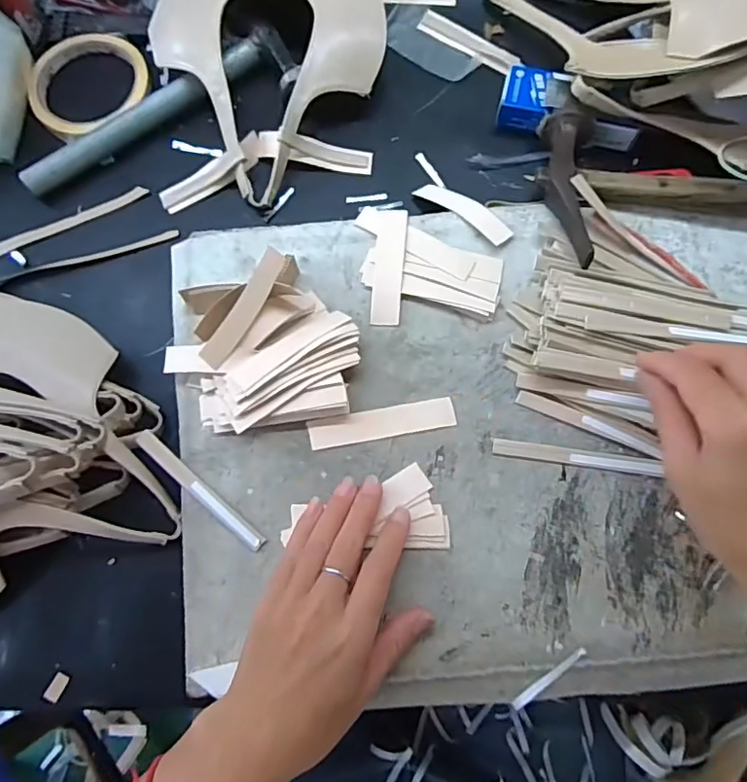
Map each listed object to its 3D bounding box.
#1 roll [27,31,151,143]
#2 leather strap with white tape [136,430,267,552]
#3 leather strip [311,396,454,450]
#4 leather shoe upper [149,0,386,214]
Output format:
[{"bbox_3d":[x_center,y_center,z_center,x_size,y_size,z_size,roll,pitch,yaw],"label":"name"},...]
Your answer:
[{"bbox_3d":[-0.226,-0.245,0.449,0.091,0.016,0.102,1,76,1],"label":"roll"},{"bbox_3d":[-0.108,0.061,0.348,0.104,0.004,0.010,41,79,8],"label":"leather strap with white tape"},{"bbox_3d":[0.006,0.021,0.359,0.092,0.004,0.019,-10,77,-3],"label":"leather strip"},{"bbox_3d":[-0.084,-0.265,0.434,0.182,0.051,0.239,-10,77,-3],"label":"leather shoe upper"}]

